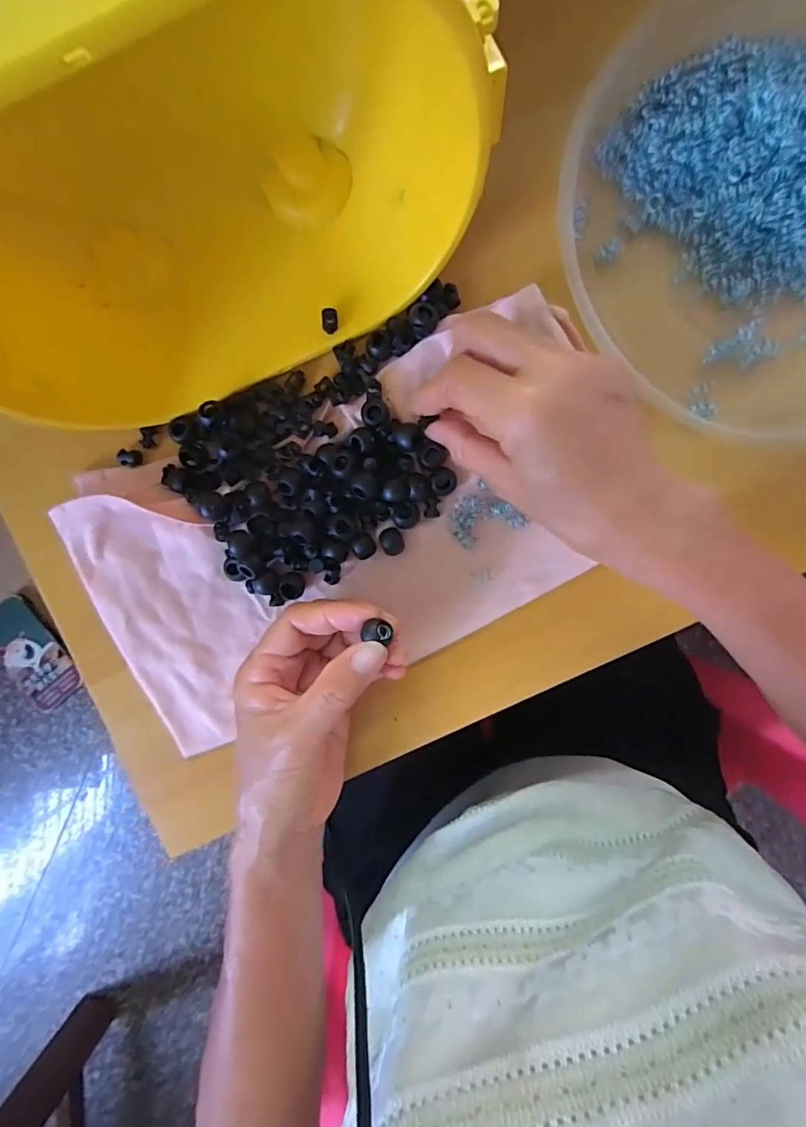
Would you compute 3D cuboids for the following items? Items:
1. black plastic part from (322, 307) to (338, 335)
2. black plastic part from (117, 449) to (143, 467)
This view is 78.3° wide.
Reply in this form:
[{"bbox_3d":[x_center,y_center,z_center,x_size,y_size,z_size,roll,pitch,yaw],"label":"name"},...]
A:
[{"bbox_3d":[-0.040,-0.135,0.274,0.008,0.007,0.013,-4,92,3],"label":"black plastic part"},{"bbox_3d":[-0.158,-0.061,0.286,0.012,0.007,0.010,9,93,2],"label":"black plastic part"}]

